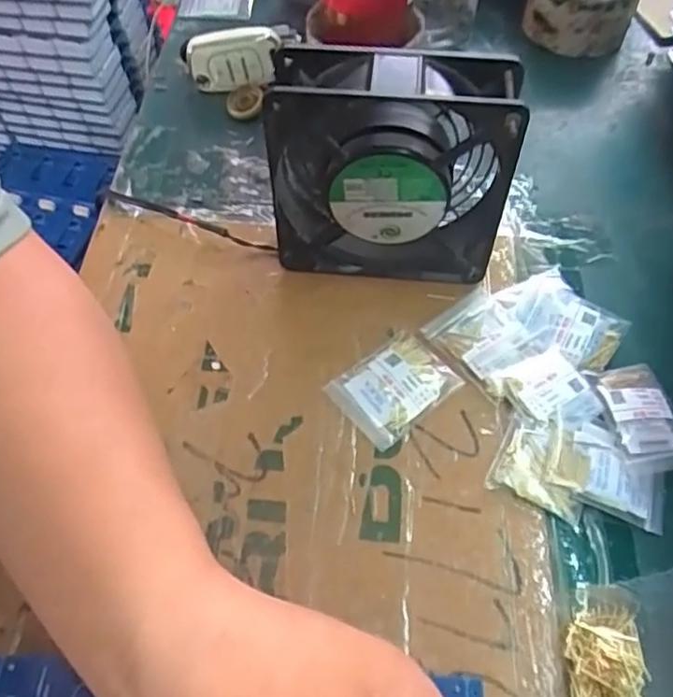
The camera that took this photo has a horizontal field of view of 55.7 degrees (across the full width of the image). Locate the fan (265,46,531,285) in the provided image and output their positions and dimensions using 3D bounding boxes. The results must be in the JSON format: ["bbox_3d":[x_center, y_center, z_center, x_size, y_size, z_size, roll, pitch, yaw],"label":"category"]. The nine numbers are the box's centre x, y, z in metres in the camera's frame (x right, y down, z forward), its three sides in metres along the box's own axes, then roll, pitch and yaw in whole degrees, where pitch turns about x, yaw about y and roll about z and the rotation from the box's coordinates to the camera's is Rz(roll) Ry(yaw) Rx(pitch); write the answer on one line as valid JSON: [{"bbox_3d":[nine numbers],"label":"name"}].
[{"bbox_3d":[0.028,-0.091,0.338,0.119,0.121,0.040,7,57,5],"label":"fan"}]

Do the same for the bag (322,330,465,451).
[{"bbox_3d":[0.030,0.019,0.334,0.058,0.006,0.047,-36,63,-21],"label":"bag"}]

